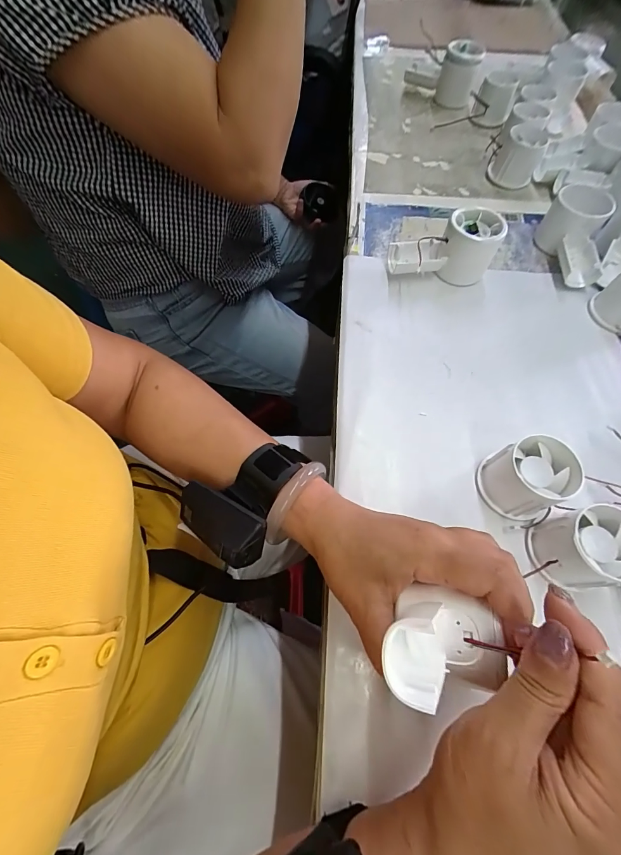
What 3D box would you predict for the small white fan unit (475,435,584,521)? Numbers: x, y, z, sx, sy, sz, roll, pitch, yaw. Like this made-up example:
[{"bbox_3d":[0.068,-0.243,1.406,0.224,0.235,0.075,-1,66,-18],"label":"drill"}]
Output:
[{"bbox_3d":[0.170,0.038,0.279,0.052,0.047,0.054,0,64,-1],"label":"small white fan unit"}]

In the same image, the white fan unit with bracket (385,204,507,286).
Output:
[{"bbox_3d":[0.144,-0.191,0.386,0.107,0.056,0.054,-12,65,-7],"label":"white fan unit with bracket"}]

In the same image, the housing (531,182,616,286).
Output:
[{"bbox_3d":[0.299,-0.213,0.401,0.058,0.055,0.107,12,64,4],"label":"housing"}]

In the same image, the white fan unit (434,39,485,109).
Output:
[{"bbox_3d":[0.231,-0.549,0.559,0.054,0.072,0.048,19,65,8],"label":"white fan unit"}]

